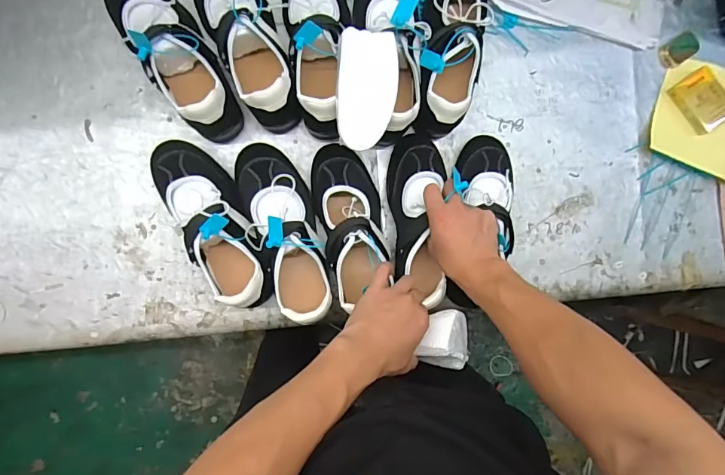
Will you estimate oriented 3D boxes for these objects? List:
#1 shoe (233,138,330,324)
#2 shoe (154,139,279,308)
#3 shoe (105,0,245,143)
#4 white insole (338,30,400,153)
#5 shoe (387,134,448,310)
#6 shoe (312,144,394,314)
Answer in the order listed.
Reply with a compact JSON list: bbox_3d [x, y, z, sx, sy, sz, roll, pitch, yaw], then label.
[{"bbox_3d":[-0.101,-0.006,0.568,0.088,0.101,0.237,-14,93,-6],"label":"shoe"},{"bbox_3d":[-0.191,-0.021,0.571,0.094,0.107,0.244,-30,95,-5],"label":"shoe"},{"bbox_3d":[-0.232,-0.237,0.555,0.093,0.105,0.226,-34,96,-4],"label":"shoe"},{"bbox_3d":[0.005,-0.172,0.509,0.068,0.012,0.133,3,91,-7],"label":"white insole"},{"bbox_3d":[0.081,-0.030,0.606,0.078,0.068,0.241,-1,75,-6],"label":"shoe"},{"bbox_3d":[-0.014,-0.019,0.595,0.091,0.079,0.220,-8,83,-6],"label":"shoe"}]

